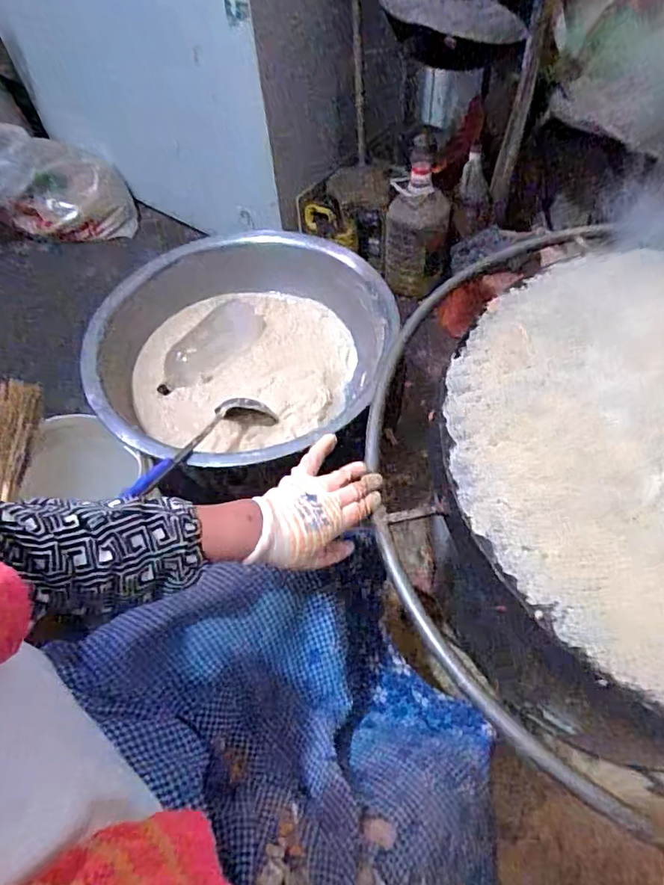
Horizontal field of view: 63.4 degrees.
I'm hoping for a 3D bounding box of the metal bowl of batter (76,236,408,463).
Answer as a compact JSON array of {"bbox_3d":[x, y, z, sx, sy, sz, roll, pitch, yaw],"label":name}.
[{"bbox_3d":[-0.196,-0.184,1.008,0.559,0.148,0.513,-1,56,2],"label":"metal bowl of batter"}]

